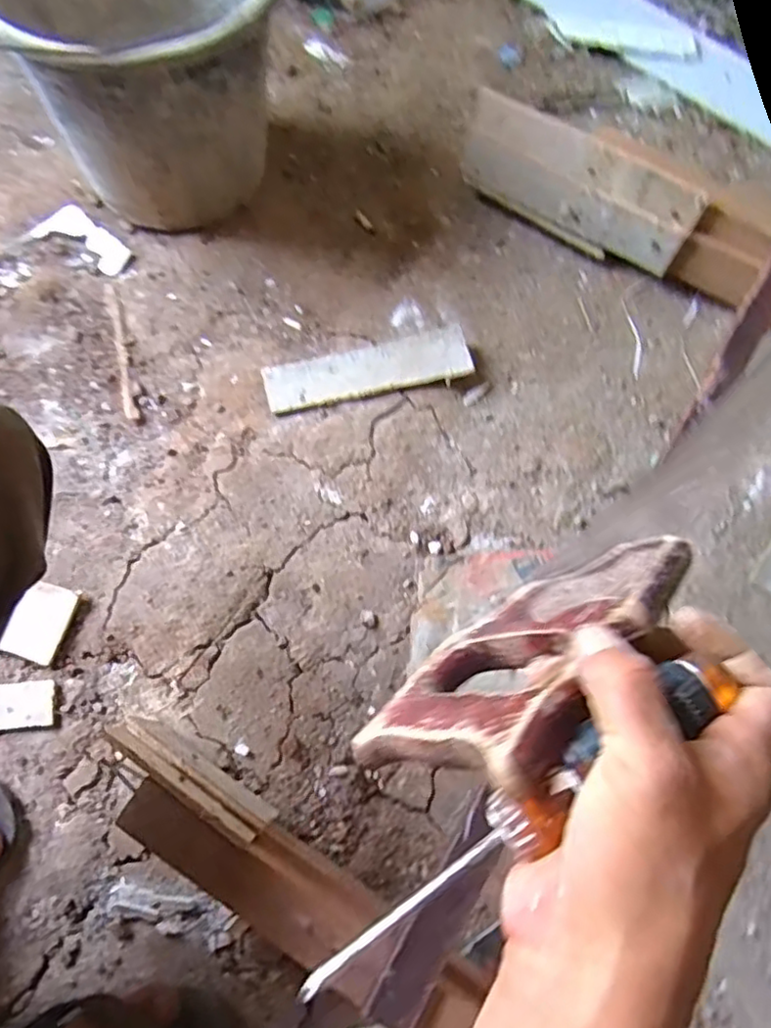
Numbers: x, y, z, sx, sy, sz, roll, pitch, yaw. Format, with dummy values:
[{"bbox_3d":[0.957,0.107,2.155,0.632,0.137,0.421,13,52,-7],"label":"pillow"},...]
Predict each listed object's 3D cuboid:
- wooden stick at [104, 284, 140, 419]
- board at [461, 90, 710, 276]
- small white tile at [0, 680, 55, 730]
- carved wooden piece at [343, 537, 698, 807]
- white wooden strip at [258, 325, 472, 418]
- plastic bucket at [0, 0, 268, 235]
[{"bbox_3d":[-0.327,-0.204,0.798,0.013,0.004,0.195,-14,71,-6],"label":"wooden stick"},{"bbox_3d":[0.234,-0.401,0.811,0.295,0.151,0.033,34,73,11],"label":"board"},{"bbox_3d":[-0.367,0.191,0.644,0.074,0.008,0.043,-4,70,-3],"label":"small white tile"},{"bbox_3d":[0.064,0.064,0.291,0.140,0.105,0.025,-42,107,-29],"label":"carved wooden piece"},{"bbox_3d":[-0.022,-0.172,0.777,0.243,0.013,0.069,-13,76,-2],"label":"white wooden strip"},{"bbox_3d":[-0.285,-0.530,0.787,0.322,0.270,0.322,0,70,-1],"label":"plastic bucket"}]

